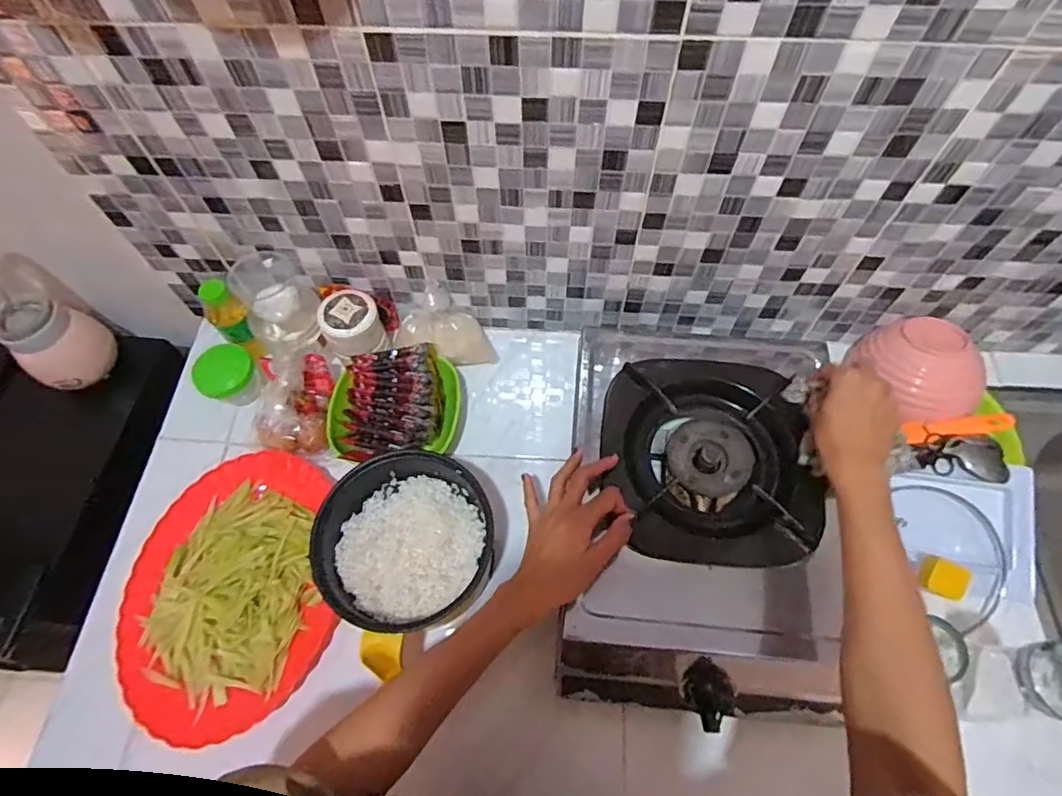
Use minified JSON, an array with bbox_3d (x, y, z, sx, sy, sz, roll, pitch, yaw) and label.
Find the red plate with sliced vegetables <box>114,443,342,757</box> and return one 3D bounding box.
[{"bbox_3d":[-0.324,0.201,0.607,0.209,0.040,0.289,-8,63,-3],"label":"red plate with sliced vegetables"}]

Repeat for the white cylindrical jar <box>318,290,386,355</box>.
[{"bbox_3d":[-0.226,-0.091,0.718,0.062,0.081,0.068,17,64,9],"label":"white cylindrical jar"}]

